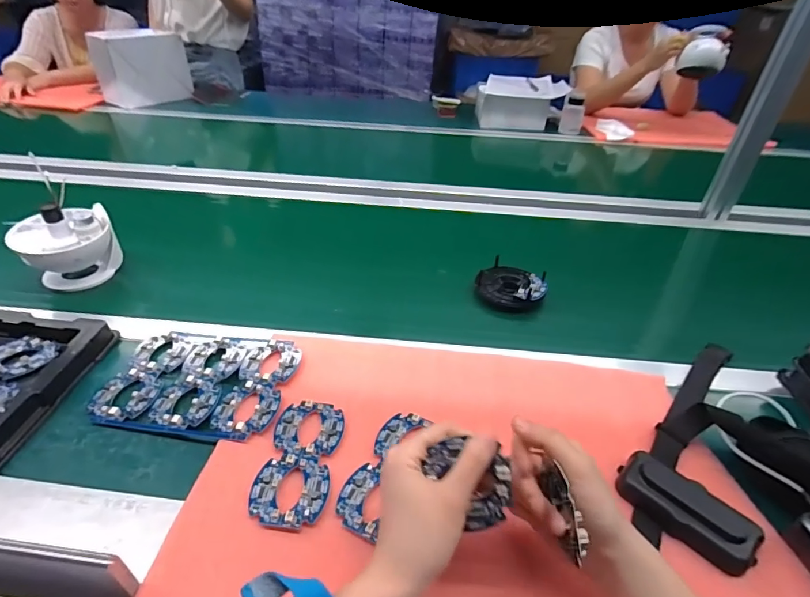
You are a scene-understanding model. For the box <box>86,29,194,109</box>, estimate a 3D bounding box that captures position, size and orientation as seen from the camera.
[{"bbox_3d":[-0.836,-0.735,1.408,0.119,0.196,0.250,23,41,24],"label":"box"}]

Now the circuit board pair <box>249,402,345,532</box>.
[{"bbox_3d":[-0.100,0.152,0.421,0.066,0.004,0.129,5,37,2],"label":"circuit board pair"}]

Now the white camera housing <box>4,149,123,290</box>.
[{"bbox_3d":[-0.500,-0.091,0.648,0.115,0.133,0.125,-27,47,-34],"label":"white camera housing"}]

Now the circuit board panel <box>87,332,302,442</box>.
[{"bbox_3d":[-0.230,0.091,0.502,0.199,0.009,0.140,4,38,9],"label":"circuit board panel"}]

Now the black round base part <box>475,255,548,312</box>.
[{"bbox_3d":[0.165,-0.022,0.674,0.099,0.030,0.105,2,37,-2],"label":"black round base part"}]

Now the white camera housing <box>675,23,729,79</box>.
[{"bbox_3d":[0.876,-0.710,1.289,0.120,0.161,0.091,23,2,31],"label":"white camera housing"}]

